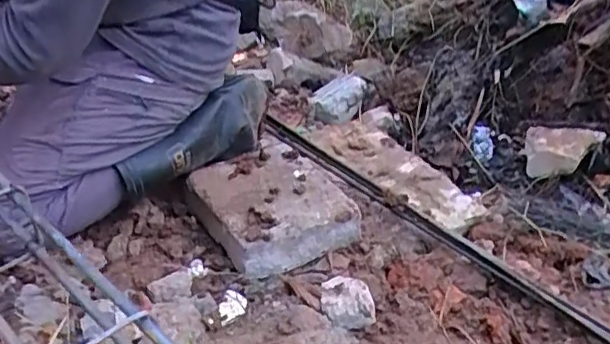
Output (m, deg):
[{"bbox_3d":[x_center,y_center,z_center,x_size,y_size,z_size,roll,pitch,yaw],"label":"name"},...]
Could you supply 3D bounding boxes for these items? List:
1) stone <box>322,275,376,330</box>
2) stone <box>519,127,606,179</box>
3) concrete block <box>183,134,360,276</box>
[{"bbox_3d":[0.061,0.182,0.844,0.077,0.037,0.075,6,33,0],"label":"stone"},{"bbox_3d":[0.502,-0.034,1.180,0.136,0.087,0.089,9,33,5],"label":"stone"},{"bbox_3d":[-0.062,0.043,0.986,0.227,0.067,0.248,-15,37,-26],"label":"concrete block"}]

